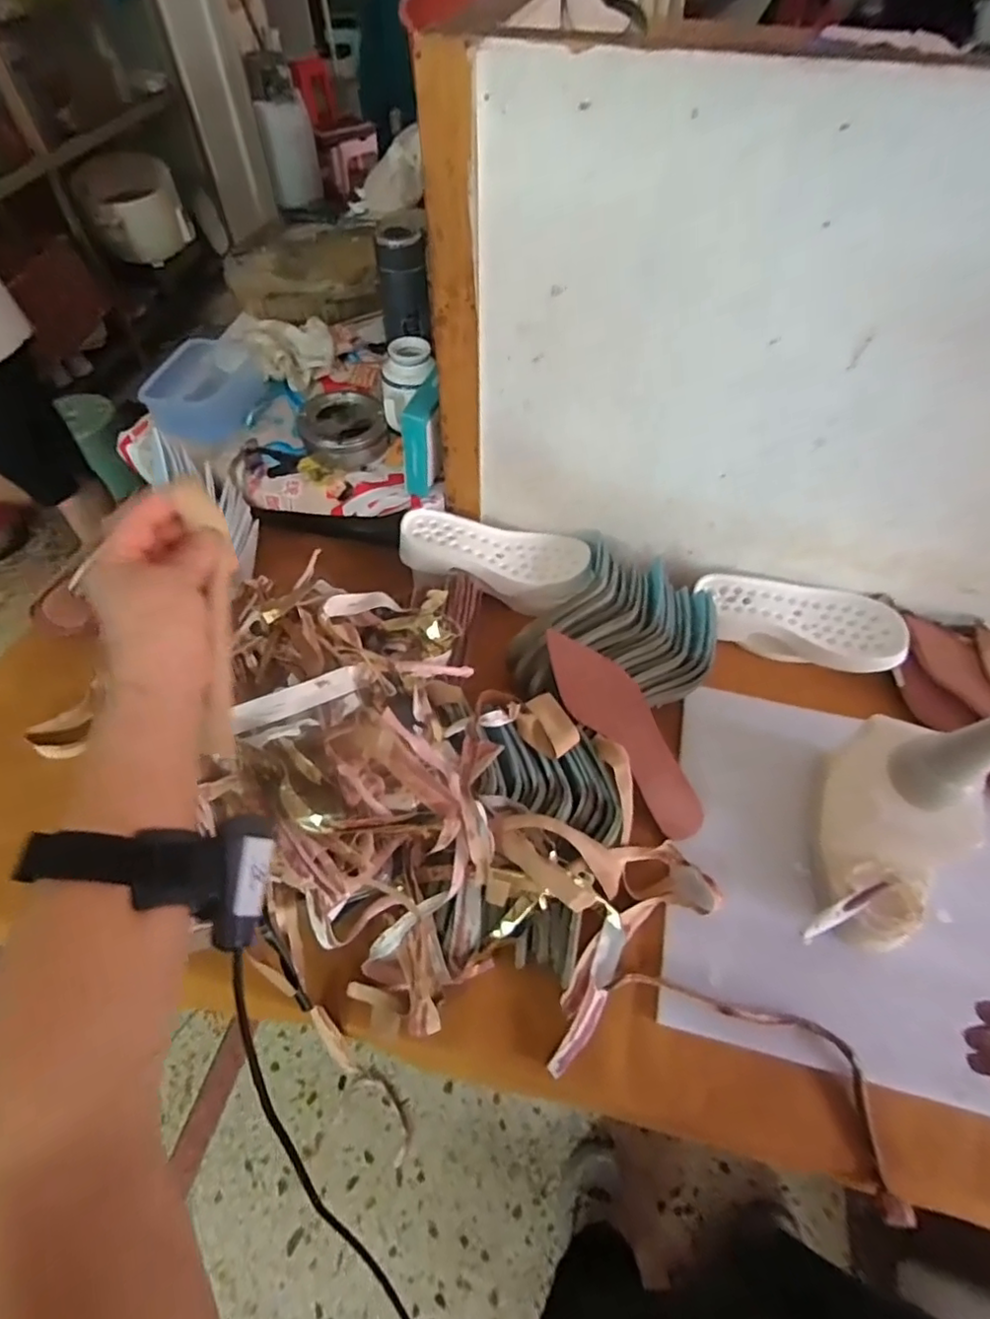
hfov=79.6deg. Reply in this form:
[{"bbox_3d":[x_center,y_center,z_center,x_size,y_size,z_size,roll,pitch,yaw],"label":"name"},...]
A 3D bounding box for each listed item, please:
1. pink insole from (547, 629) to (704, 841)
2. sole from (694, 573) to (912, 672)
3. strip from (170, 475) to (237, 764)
[{"bbox_3d":[0.147,0.075,0.669,0.074,0.011,0.257,-37,81,-3],"label":"pink insole"},{"bbox_3d":[0.394,-0.051,0.777,0.259,0.043,0.104,17,57,11],"label":"sole"},{"bbox_3d":[-0.178,-0.024,0.377,0.024,0.017,0.175,-5,94,-4],"label":"strip"}]

